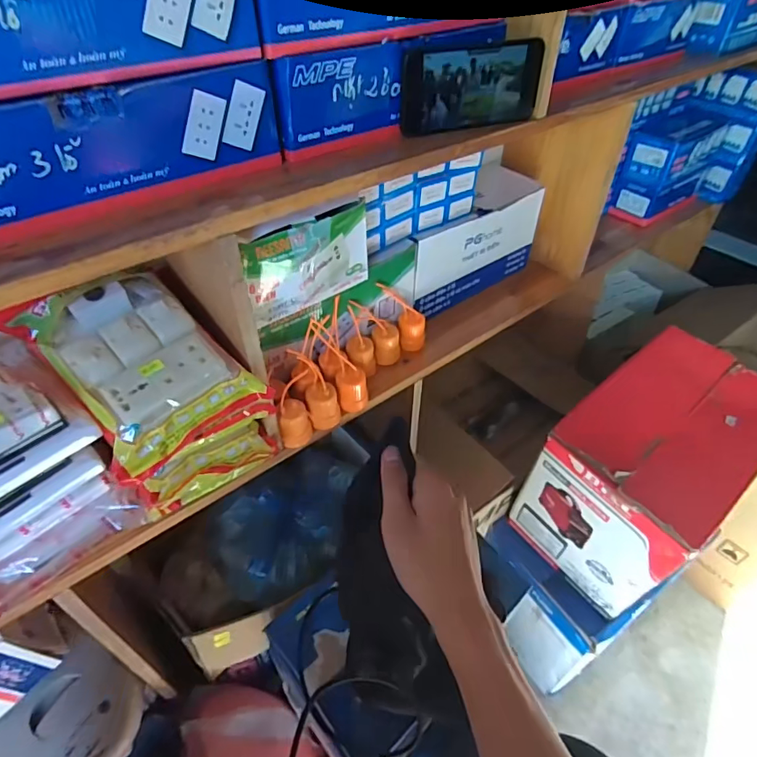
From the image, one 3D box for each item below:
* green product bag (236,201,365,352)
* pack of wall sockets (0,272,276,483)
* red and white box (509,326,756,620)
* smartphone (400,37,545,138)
[{"bbox_3d":[-0.078,-0.100,0.545,0.152,0.173,0.027,-30,66,-30],"label":"green product bag"},{"bbox_3d":[-0.233,-0.022,0.470,0.158,0.081,0.199,-33,54,-30],"label":"pack of wall sockets"},{"bbox_3d":[0.448,0.153,0.813,0.363,0.269,0.223,-29,52,-27],"label":"red and white box"},{"bbox_3d":[0.098,-0.307,0.514,0.163,0.079,0.017,-18,47,-18],"label":"smartphone"}]

